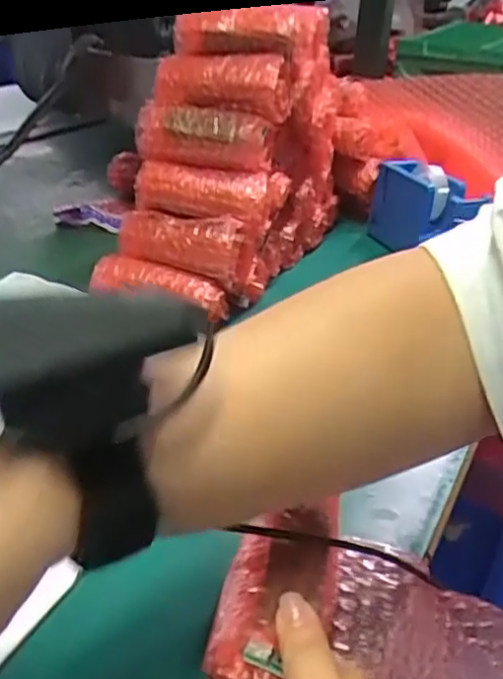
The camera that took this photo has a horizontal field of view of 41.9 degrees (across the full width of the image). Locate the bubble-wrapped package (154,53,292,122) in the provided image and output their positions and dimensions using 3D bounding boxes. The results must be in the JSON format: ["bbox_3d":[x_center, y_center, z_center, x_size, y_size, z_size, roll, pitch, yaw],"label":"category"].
[{"bbox_3d":[-0.023,-0.207,0.528,0.108,0.040,0.048,14,32,18],"label":"bubble-wrapped package"}]

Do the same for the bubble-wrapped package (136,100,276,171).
[{"bbox_3d":[-0.039,-0.161,0.521,0.109,0.040,0.046,6,31,5],"label":"bubble-wrapped package"}]

